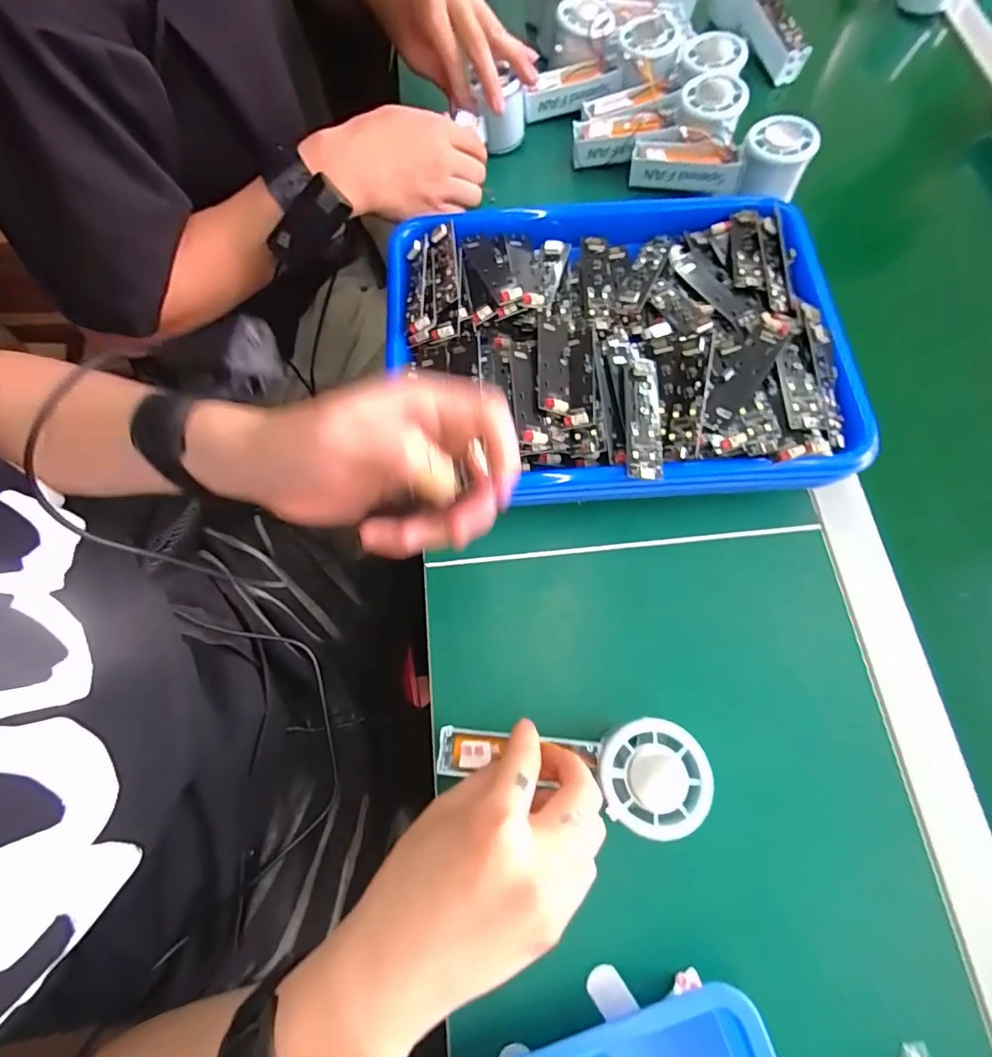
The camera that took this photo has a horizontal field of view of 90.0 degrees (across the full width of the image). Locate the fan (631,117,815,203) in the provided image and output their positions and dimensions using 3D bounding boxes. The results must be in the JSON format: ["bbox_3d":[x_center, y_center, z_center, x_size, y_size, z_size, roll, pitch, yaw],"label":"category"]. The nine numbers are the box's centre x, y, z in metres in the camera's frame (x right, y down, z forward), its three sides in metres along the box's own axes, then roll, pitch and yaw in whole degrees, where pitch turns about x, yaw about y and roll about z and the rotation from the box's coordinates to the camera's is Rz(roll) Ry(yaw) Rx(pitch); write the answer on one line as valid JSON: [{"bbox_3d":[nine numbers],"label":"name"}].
[{"bbox_3d":[0.205,-0.339,0.457,0.150,0.042,0.060,12,70,21],"label":"fan"}]

